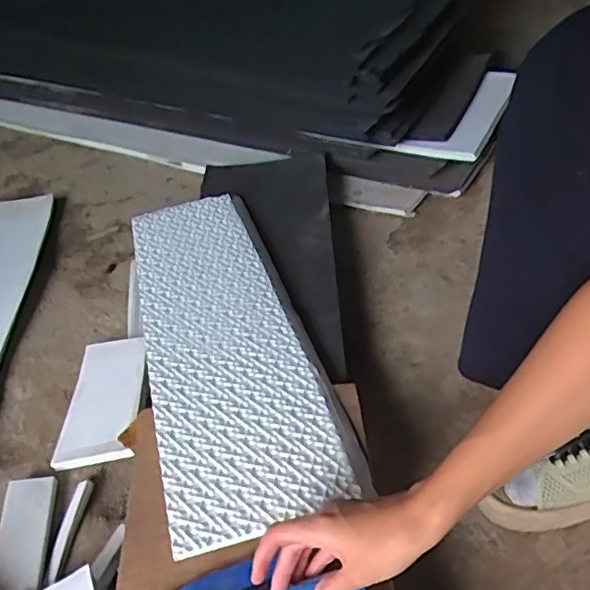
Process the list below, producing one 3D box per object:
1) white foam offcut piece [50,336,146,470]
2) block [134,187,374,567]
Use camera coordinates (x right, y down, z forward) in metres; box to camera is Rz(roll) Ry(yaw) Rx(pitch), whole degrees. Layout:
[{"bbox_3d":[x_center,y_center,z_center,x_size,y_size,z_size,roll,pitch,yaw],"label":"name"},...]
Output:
[{"bbox_3d":[-0.224,0.123,0.704,0.084,0.034,0.165,-5,41,4],"label":"white foam offcut piece"},{"bbox_3d":[-0.086,0.030,0.703,0.177,0.016,0.540,-15,41,-8],"label":"block"}]

